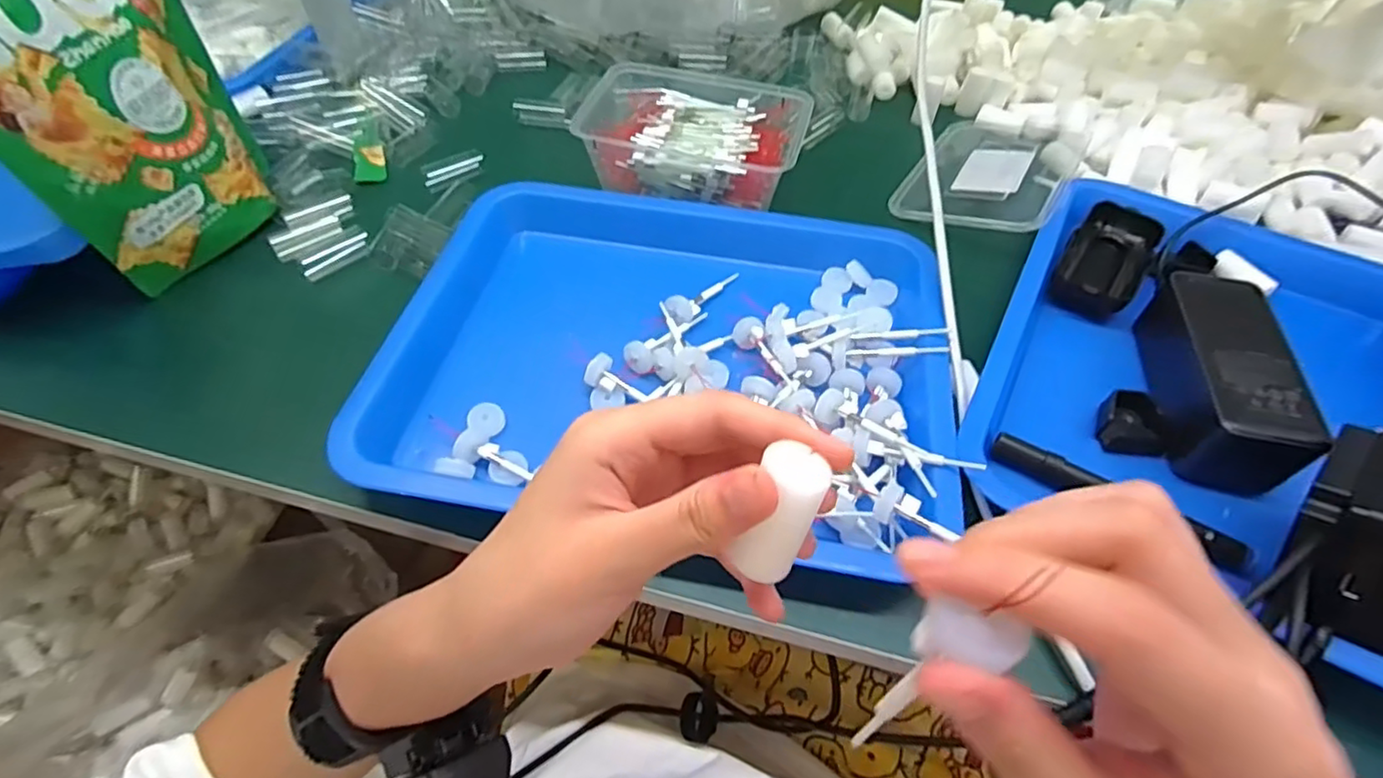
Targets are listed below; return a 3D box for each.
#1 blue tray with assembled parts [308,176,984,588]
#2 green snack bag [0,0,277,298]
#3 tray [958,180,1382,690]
[{"bbox_3d":[-0.009,-0.026,0.408,0.333,0.057,0.278,11,53,7],"label":"blue tray with assembled parts"},{"bbox_3d":[-0.355,-0.176,0.416,0.033,0.168,0.169,6,55,13],"label":"green snack bag"},{"bbox_3d":[0.328,-0.016,0.377,0.260,0.091,0.339,26,56,17],"label":"tray"}]

